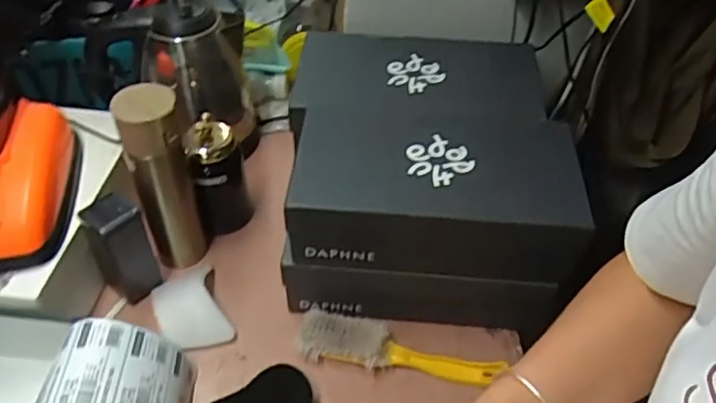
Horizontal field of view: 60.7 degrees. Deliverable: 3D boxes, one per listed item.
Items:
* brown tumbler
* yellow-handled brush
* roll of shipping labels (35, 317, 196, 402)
[{"bbox_3d":[-0.220,-0.022,0.698,0.063,0.243,0.054,-14,49,-16],"label":"brown tumbler"},{"bbox_3d":[0.041,0.162,0.688,0.213,0.038,0.057,7,46,4],"label":"yellow-handled brush"},{"bbox_3d":[-0.241,0.189,0.602,0.136,0.101,0.104,-2,46,-5],"label":"roll of shipping labels"}]

